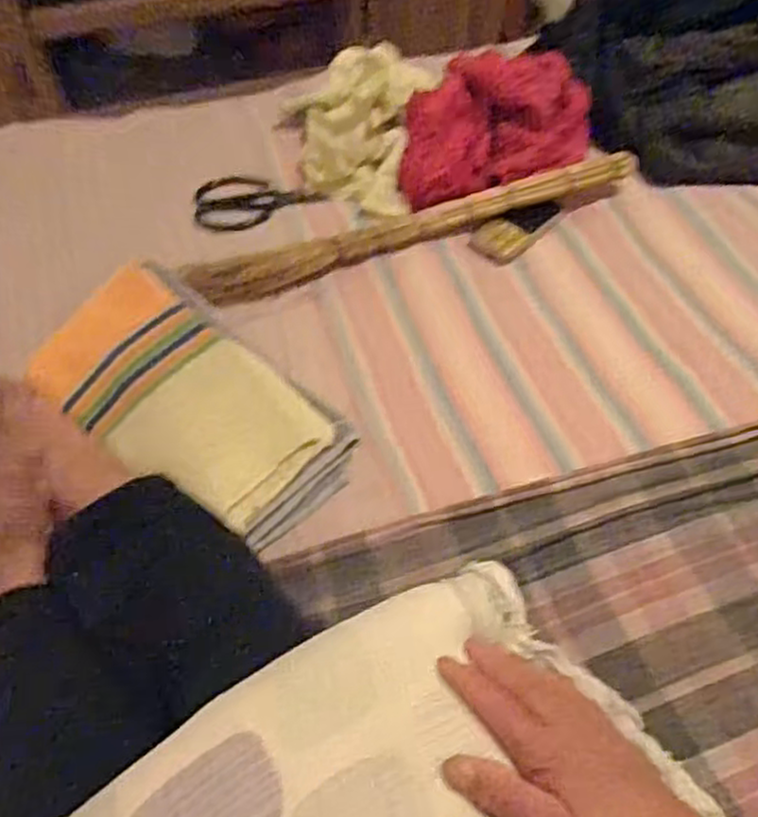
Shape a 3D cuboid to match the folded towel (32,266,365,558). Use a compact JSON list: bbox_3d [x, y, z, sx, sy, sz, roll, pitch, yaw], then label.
[{"bbox_3d":[-0.190,-0.015,0.727,0.341,0.033,0.179,35,61,26],"label":"folded towel"}]

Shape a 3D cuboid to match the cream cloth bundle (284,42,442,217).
[{"bbox_3d":[-0.036,-0.377,0.975,0.202,0.101,0.273,10,53,10],"label":"cream cloth bundle"}]

